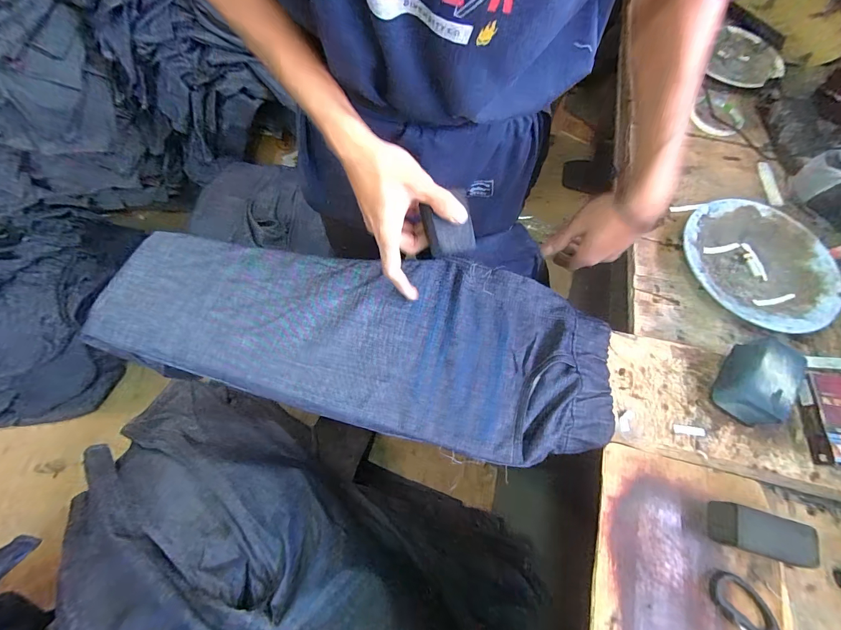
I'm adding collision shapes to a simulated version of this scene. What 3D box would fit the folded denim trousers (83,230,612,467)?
[{"bbox_3d":[-0.067,0.014,0.408,0.546,0.027,0.205,11,71,3],"label":"folded denim trousers"}]

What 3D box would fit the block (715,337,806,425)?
[{"bbox_3d":[0.357,0.072,0.391,0.053,0.051,0.087,34,69,12],"label":"block"}]

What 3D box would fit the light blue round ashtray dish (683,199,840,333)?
[{"bbox_3d":[0.438,-0.068,0.481,0.184,0.032,0.186,1,66,-1],"label":"light blue round ashtray dish"}]

